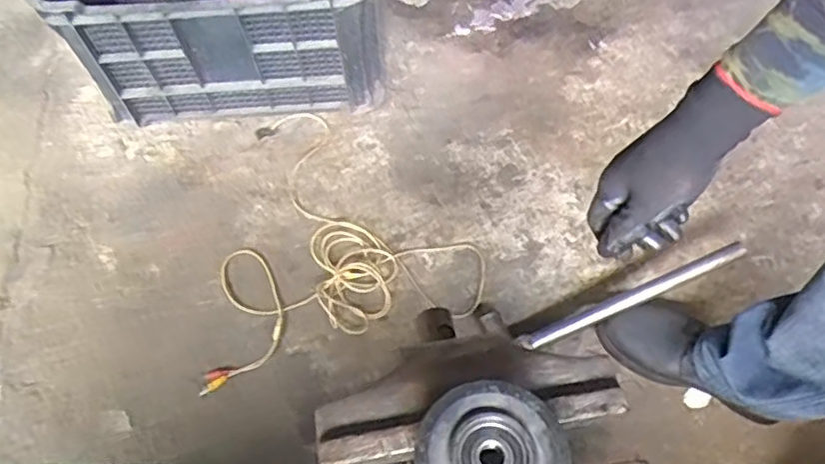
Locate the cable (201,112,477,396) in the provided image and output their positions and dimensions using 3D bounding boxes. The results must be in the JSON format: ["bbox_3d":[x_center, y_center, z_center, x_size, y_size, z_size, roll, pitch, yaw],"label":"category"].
[{"bbox_3d":[-0.106,0.017,1.075,0.401,0.029,0.495,1,62,3],"label":"cable"}]

